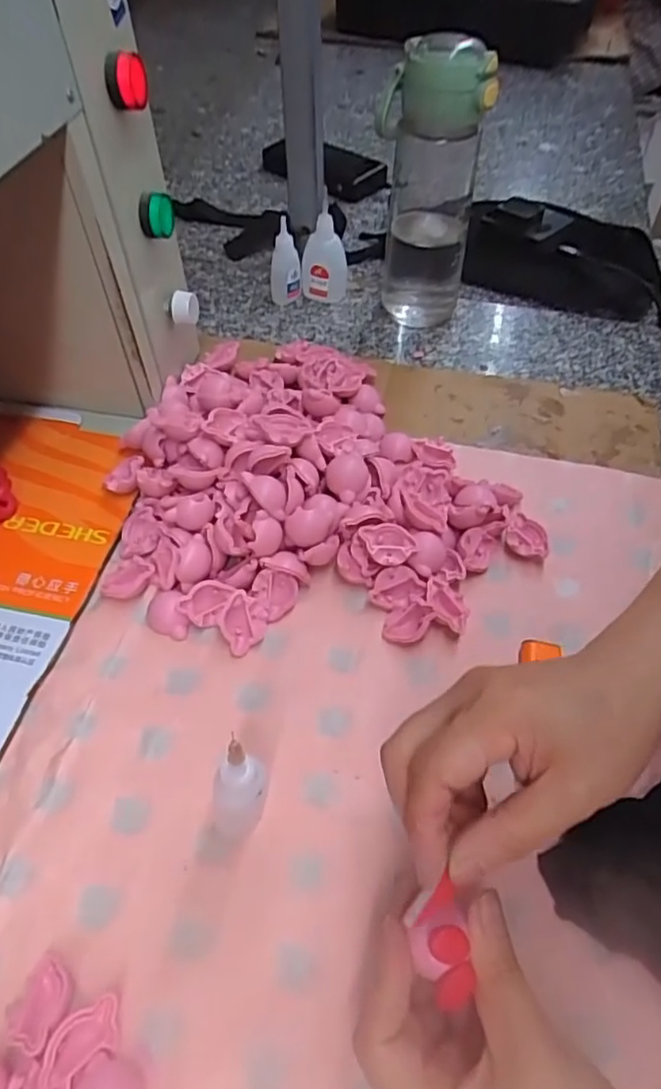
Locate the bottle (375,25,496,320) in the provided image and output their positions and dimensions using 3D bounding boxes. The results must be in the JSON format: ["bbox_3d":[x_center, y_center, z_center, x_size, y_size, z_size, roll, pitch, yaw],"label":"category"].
[{"bbox_3d":[0.084,-0.305,0.545,0.083,0.224,0.089,16,54,9],"label":"bottle"}]

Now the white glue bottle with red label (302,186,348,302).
[{"bbox_3d":[-0.005,-0.286,0.606,0.046,0.099,0.029,-12,53,-12],"label":"white glue bottle with red label"}]

